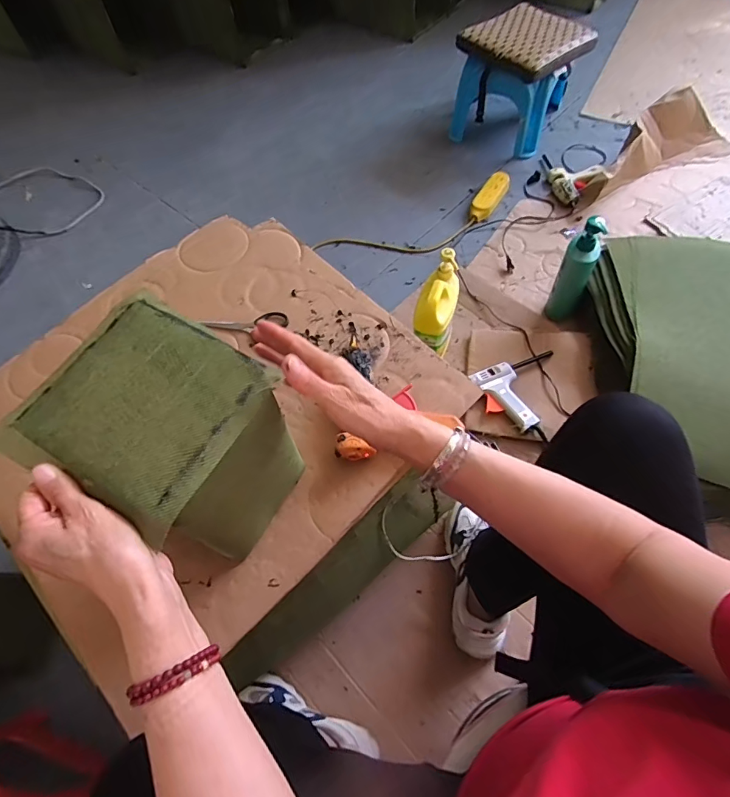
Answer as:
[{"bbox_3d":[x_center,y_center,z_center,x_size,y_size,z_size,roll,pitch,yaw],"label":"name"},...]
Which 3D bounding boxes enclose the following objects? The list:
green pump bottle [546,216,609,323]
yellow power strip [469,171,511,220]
[{"bbox_3d":[0.475,-0.284,1.017,0.072,0.260,0.094,23,64,15],"label":"green pump bottle"},{"bbox_3d":[0.364,-0.589,1.298,0.067,0.031,0.194,30,66,18],"label":"yellow power strip"}]

